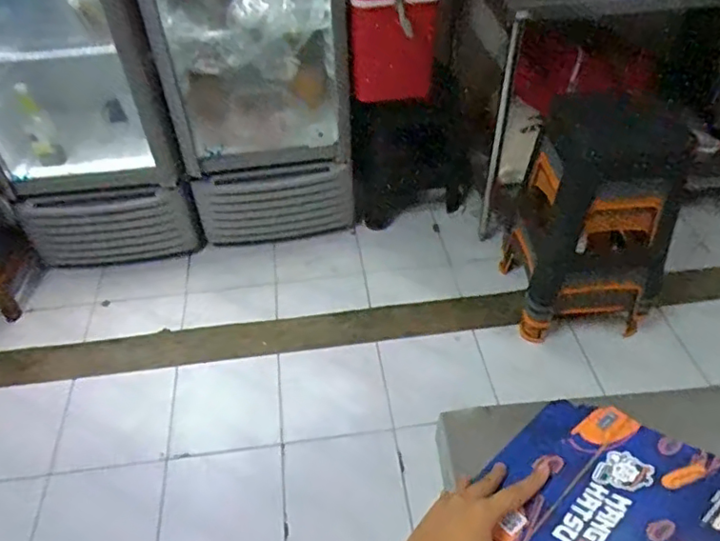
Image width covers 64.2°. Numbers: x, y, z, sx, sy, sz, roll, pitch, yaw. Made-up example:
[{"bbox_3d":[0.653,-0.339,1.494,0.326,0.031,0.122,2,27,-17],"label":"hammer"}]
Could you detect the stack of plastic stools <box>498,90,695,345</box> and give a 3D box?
[{"bbox_3d":[0.643,-0.133,1.604,0.406,0.549,0.321,-1,45,2],"label":"stack of plastic stools"}]

